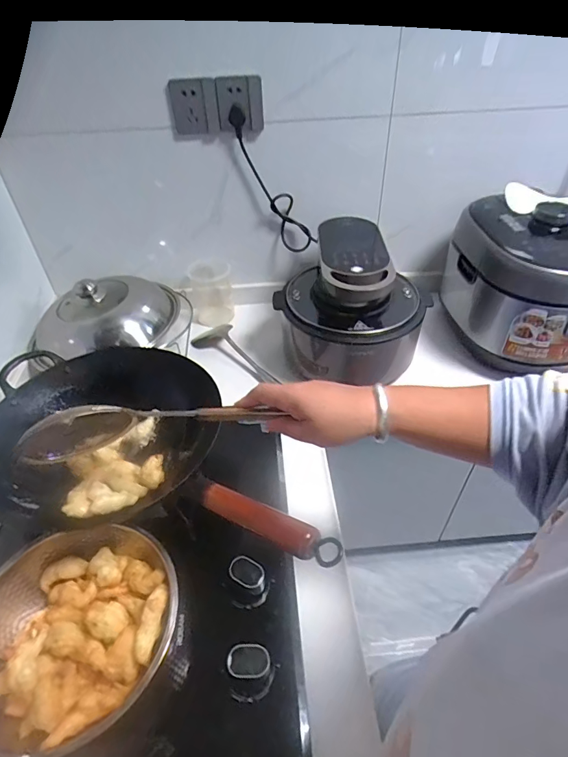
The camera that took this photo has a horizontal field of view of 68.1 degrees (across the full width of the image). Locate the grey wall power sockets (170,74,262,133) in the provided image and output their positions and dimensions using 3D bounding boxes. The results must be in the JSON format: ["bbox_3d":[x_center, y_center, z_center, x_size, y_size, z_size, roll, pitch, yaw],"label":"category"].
[{"bbox_3d":[-0.130,-0.534,0.819,0.176,0.086,0.029,-3,43,-1],"label":"grey wall power sockets"}]

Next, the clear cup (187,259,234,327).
[{"bbox_3d":[-0.182,-0.212,1.054,0.099,0.150,0.086,-10,44,-8],"label":"clear cup"}]

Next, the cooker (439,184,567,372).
[{"bbox_3d":[0.483,-0.201,0.817,0.296,0.242,0.247,20,48,22],"label":"cooker"}]

